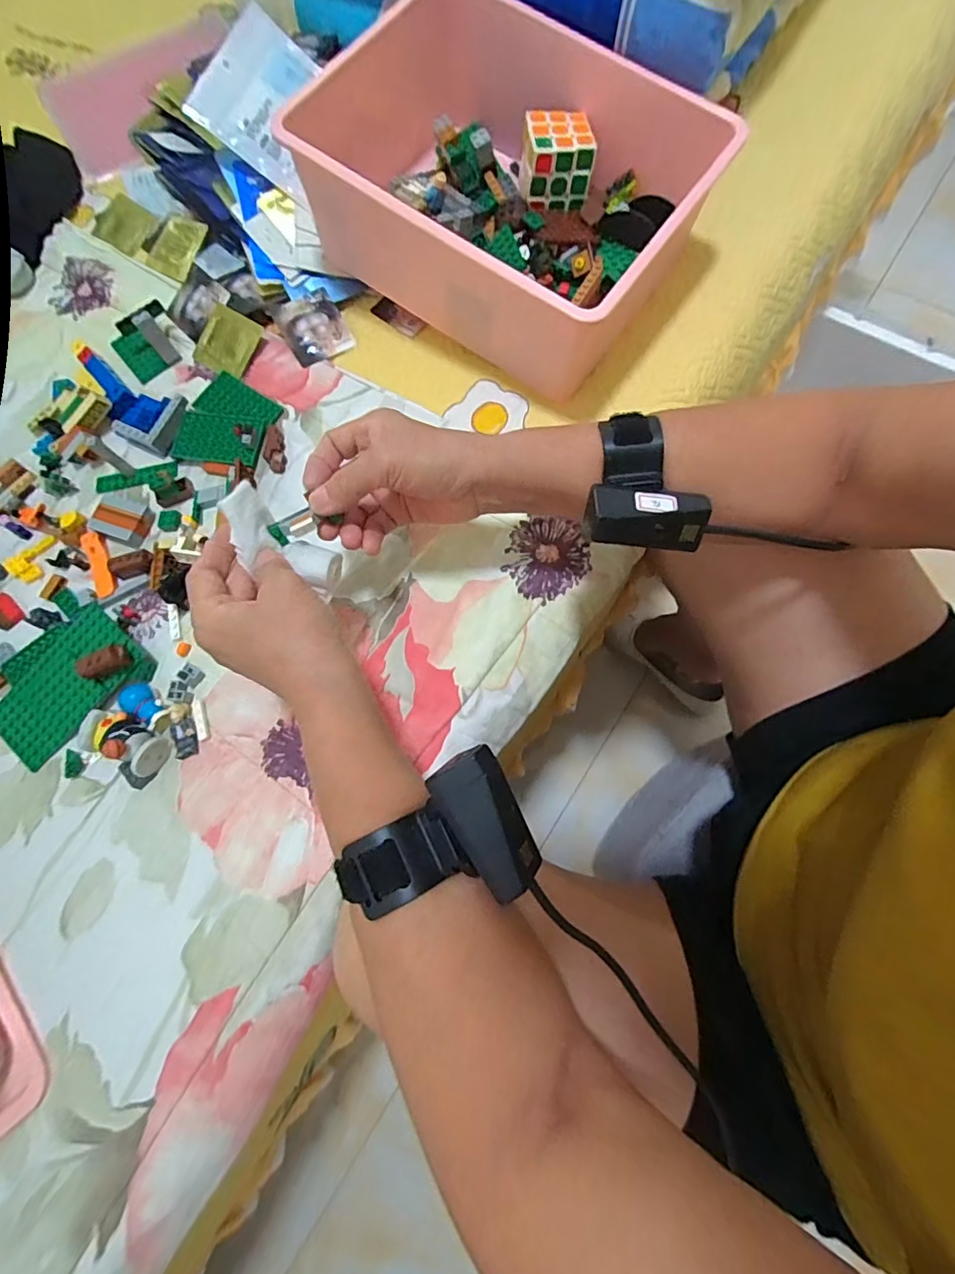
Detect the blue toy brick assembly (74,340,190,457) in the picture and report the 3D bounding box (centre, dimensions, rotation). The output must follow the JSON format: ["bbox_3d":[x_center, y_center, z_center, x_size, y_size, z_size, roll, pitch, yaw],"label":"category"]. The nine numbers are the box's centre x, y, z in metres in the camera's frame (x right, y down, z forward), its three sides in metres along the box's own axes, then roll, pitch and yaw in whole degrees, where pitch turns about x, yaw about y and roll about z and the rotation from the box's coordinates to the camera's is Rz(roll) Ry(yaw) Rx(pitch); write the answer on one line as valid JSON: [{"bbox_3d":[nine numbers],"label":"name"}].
[{"bbox_3d":[-0.345,-0.230,0.497,0.147,0.022,0.059,31,78,11],"label":"blue toy brick assembly"}]

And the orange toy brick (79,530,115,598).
[{"bbox_3d":[-0.339,-0.065,0.461,0.020,0.006,0.069,-26,74,-4],"label":"orange toy brick"}]

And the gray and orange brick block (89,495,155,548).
[{"bbox_3d":[-0.325,-0.108,0.470,0.051,0.012,0.039,20,76,9],"label":"gray and orange brick block"}]

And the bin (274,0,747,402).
[{"bbox_3d":[0.018,-0.390,0.453,0.322,0.136,0.232,34,79,12],"label":"bin"}]

